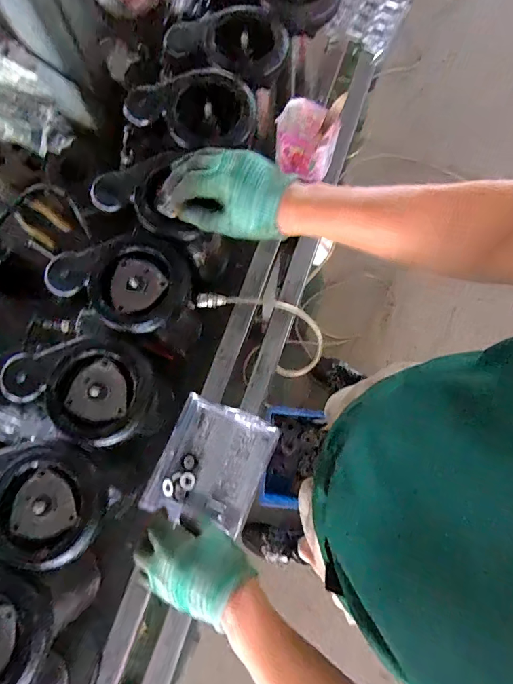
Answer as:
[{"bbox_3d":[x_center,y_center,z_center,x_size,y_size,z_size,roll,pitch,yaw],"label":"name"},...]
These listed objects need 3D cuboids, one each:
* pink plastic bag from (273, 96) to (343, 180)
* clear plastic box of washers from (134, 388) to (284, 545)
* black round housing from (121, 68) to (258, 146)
[{"bbox_3d":[0.079,-0.321,0.615,0.094,0.079,0.078,18,77,4],"label":"pink plastic bag"},{"bbox_3d":[-0.064,0.175,0.560,0.144,0.029,0.165,21,78,5],"label":"clear plastic box of washers"},{"bbox_3d":[-0.085,-0.304,0.509,0.168,0.046,0.108,-1,77,-1],"label":"black round housing"}]

